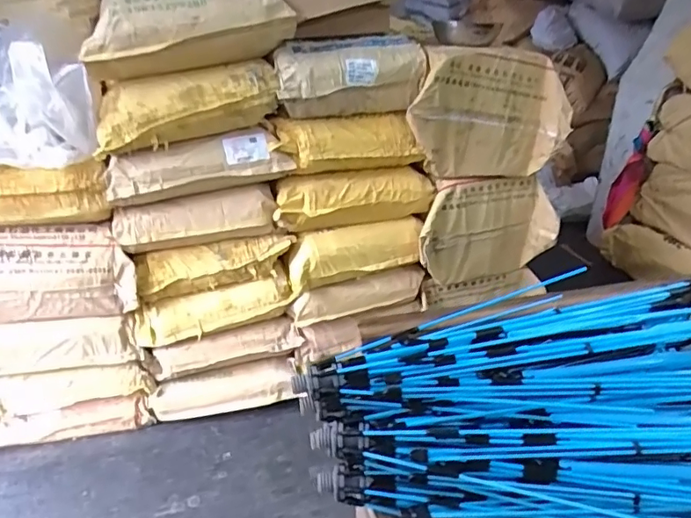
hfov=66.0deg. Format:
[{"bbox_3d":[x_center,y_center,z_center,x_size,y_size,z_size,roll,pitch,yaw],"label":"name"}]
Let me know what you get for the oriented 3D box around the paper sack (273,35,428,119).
[{"bbox_3d":[0.008,-0.445,1.311,0.358,0.169,0.142,-14,30,-27],"label":"paper sack"}]

